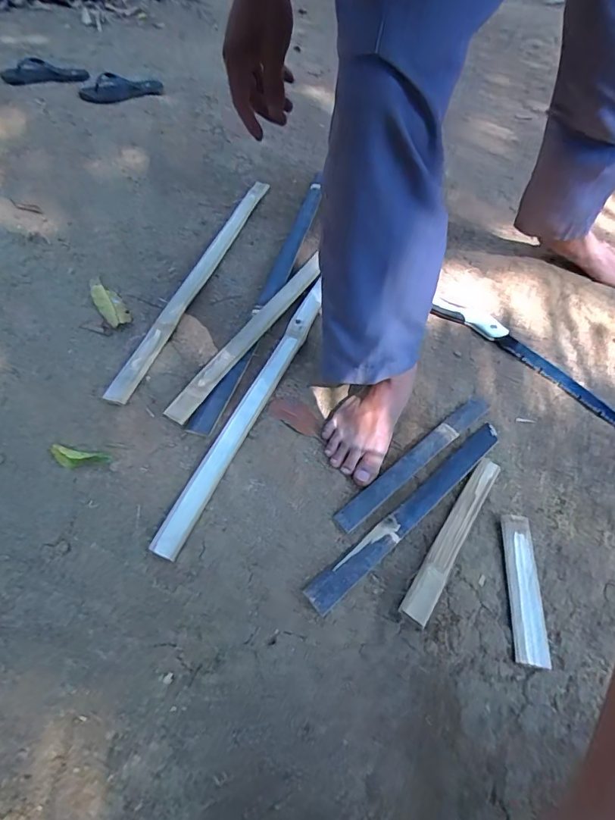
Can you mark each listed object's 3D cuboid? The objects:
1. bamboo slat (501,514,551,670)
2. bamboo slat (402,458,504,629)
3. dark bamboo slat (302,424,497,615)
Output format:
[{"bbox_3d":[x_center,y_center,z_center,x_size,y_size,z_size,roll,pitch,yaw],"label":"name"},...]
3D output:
[{"bbox_3d":[0.271,0.220,0.580,0.038,0.014,0.184,11,51,2],"label":"bamboo slat"},{"bbox_3d":[0.201,0.163,0.621,0.035,0.010,0.284,37,52,10],"label":"bamboo slat"},{"bbox_3d":[0.153,0.133,0.641,0.402,0.019,0.034,-33,62,-28],"label":"dark bamboo slat"}]

